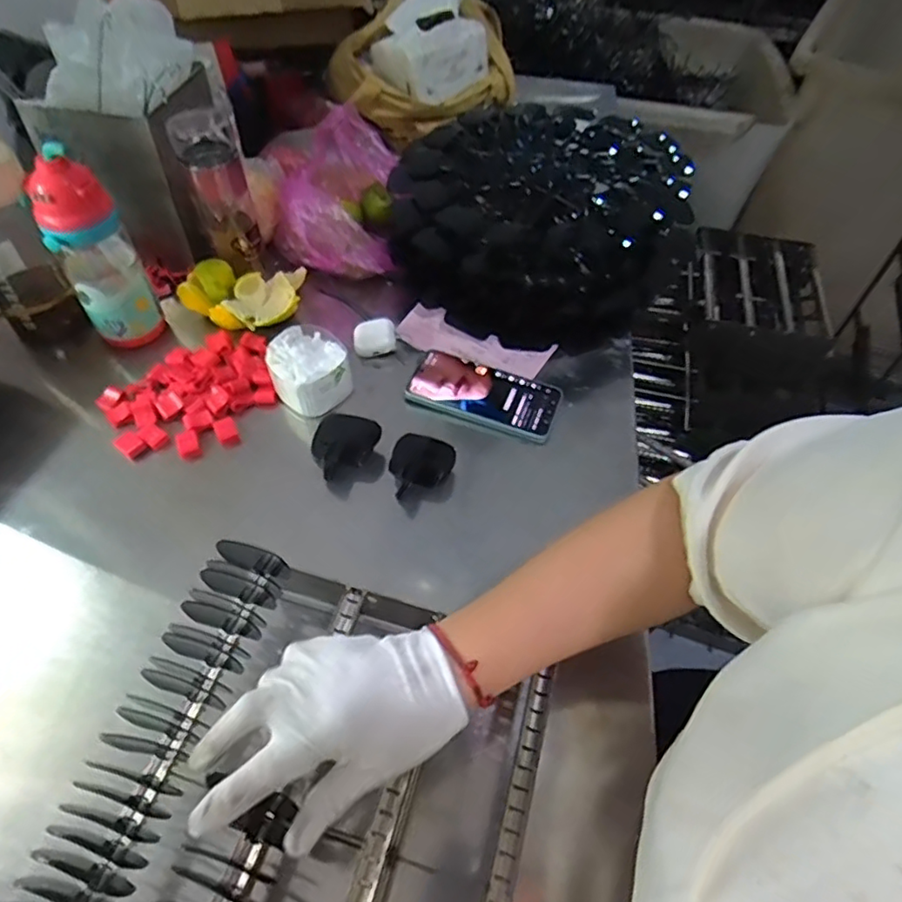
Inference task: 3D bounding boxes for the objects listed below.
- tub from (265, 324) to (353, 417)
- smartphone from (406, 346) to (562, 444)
[{"bbox_3d":[-0.151,-0.081,0.657,0.078,0.074,0.082,1,53,-2],"label":"tub"},{"bbox_3d":[0.036,-0.063,0.661,0.160,0.018,0.083,21,55,13],"label":"smartphone"}]

